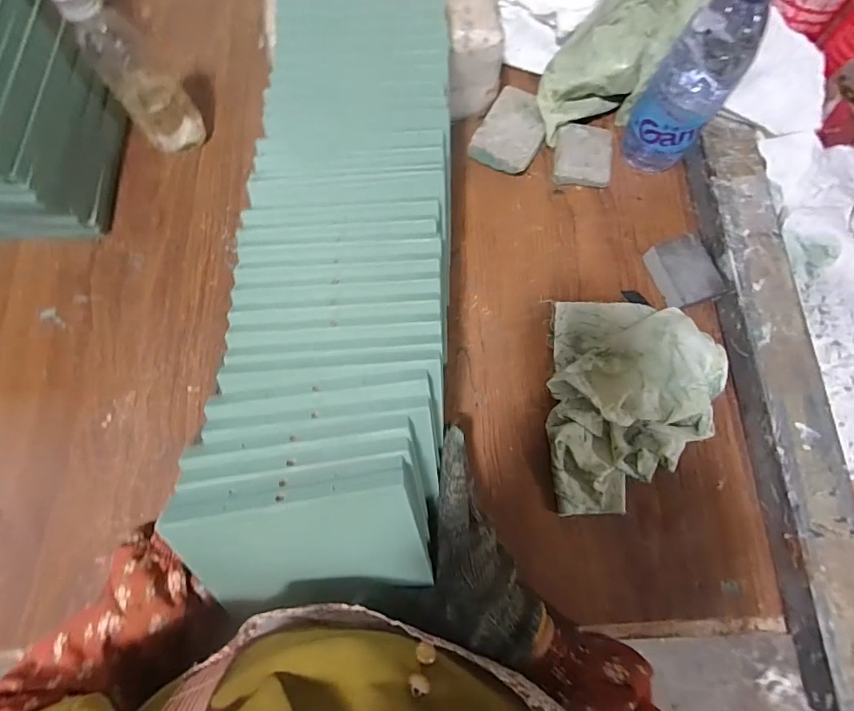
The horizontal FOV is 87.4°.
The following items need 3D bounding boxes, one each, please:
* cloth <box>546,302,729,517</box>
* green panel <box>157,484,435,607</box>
[{"bbox_3d":[0.187,0.043,0.406,0.138,0.056,0.201,11,76,2],"label":"cloth"},{"bbox_3d":[-0.074,0.123,0.281,0.141,0.009,0.090,-9,120,3],"label":"green panel"}]

